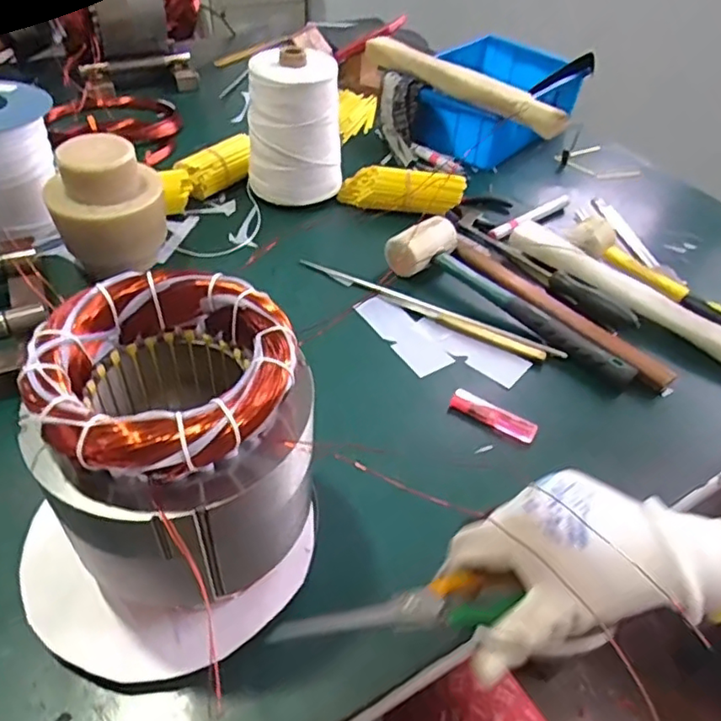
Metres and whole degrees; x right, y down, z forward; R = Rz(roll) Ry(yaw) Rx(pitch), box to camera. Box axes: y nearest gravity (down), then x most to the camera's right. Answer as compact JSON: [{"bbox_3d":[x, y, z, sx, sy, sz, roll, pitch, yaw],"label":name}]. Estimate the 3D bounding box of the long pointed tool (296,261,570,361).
[{"bbox_3d":[0.066,-0.054,0.626,0.288,0.009,0.021,23,66,20],"label":"long pointed tool"}]

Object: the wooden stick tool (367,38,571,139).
[{"bbox_3d":[0.127,-0.378,0.807,0.332,0.036,0.024,37,54,27],"label":"wooden stick tool"}]

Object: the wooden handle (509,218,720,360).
[{"bbox_3d":[0.290,-0.069,0.634,0.292,0.039,0.033,34,52,25],"label":"wooden handle"}]

